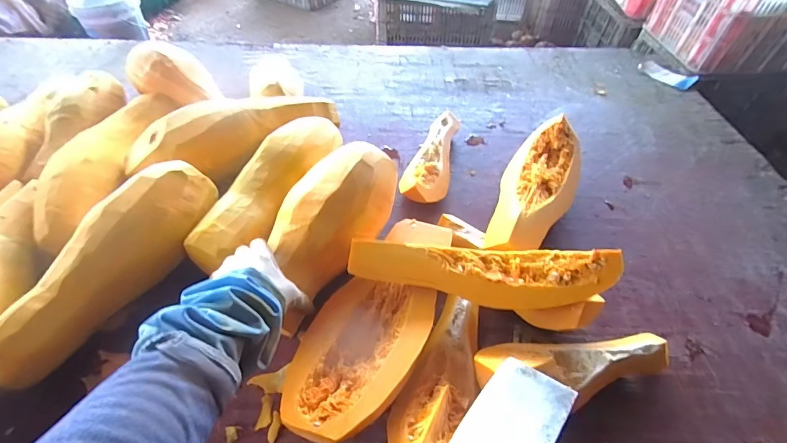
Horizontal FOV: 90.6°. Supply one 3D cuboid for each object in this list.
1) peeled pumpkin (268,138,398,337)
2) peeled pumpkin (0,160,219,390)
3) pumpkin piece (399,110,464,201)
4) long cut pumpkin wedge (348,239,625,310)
[{"bbox_3d":[-0.089,-0.012,0.582,0.123,0.105,0.229,18,51,16],"label":"peeled pumpkin"},{"bbox_3d":[-0.409,0.057,0.556,0.109,0.095,0.355,28,70,23],"label":"peeled pumpkin"},{"bbox_3d":[0.076,-0.129,0.790,0.091,0.054,0.274,10,49,9],"label":"pumpkin piece"},{"bbox_3d":[0.115,0.065,0.531,0.345,0.061,0.065,7,50,5],"label":"long cut pumpkin wedge"}]

